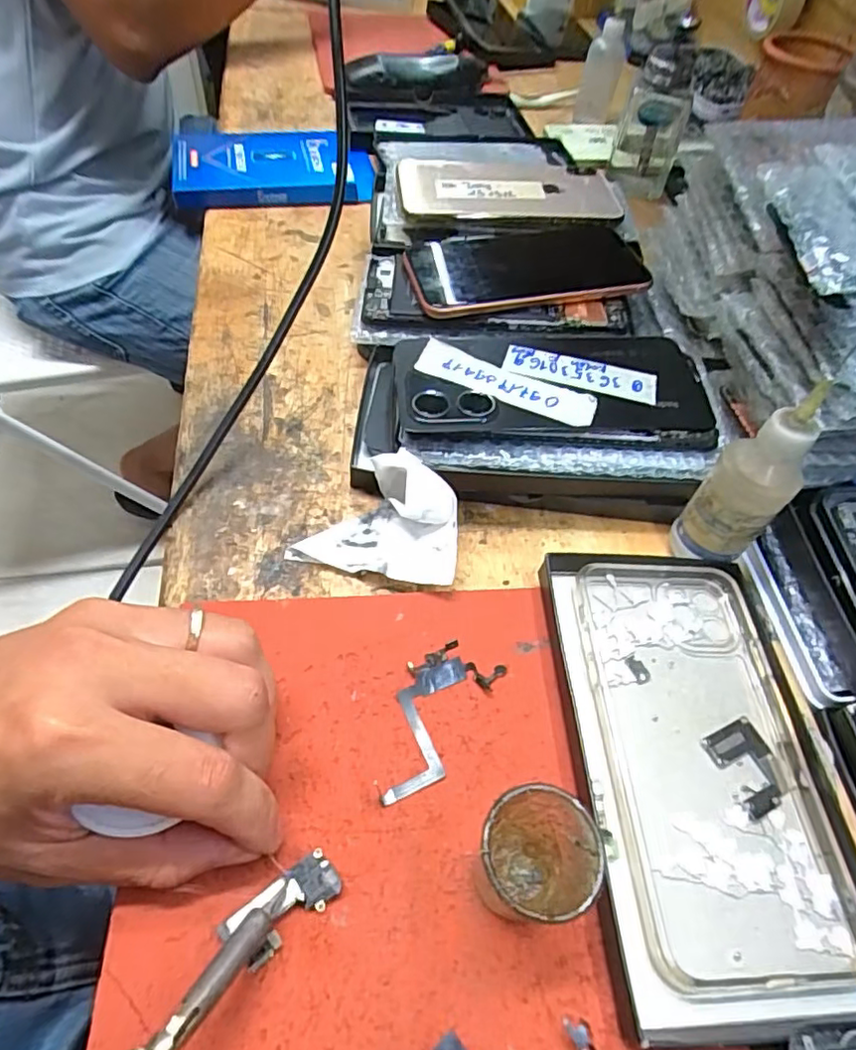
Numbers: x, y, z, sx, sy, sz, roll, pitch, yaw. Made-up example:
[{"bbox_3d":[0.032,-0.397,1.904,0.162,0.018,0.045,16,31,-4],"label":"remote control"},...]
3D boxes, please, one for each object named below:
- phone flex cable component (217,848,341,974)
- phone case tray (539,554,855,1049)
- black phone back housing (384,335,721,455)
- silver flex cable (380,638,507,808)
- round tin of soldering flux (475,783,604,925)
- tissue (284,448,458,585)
[{"bbox_3d":[-0.049,0.129,0.205,0.039,0.006,0.018,-33,63,-25],"label":"phone flex cable component"},{"bbox_3d":[0.108,0.090,0.243,0.094,0.012,0.172,-1,55,-5],"label":"phone case tray"},{"bbox_3d":[0.065,-0.076,0.323,0.160,0.012,0.076,3,54,-2],"label":"black phone back housing"},{"bbox_3d":[0.000,0.078,0.248,0.033,0.004,0.070,29,57,16],"label":"silver flex cable"},{"bbox_3d":[0.035,0.110,0.201,0.032,0.048,0.035,2,54,-3],"label":"round tin of soldering flux"},{"bbox_3d":[-0.021,-0.005,0.292,0.076,0.033,0.051,13,55,5],"label":"tissue"}]

